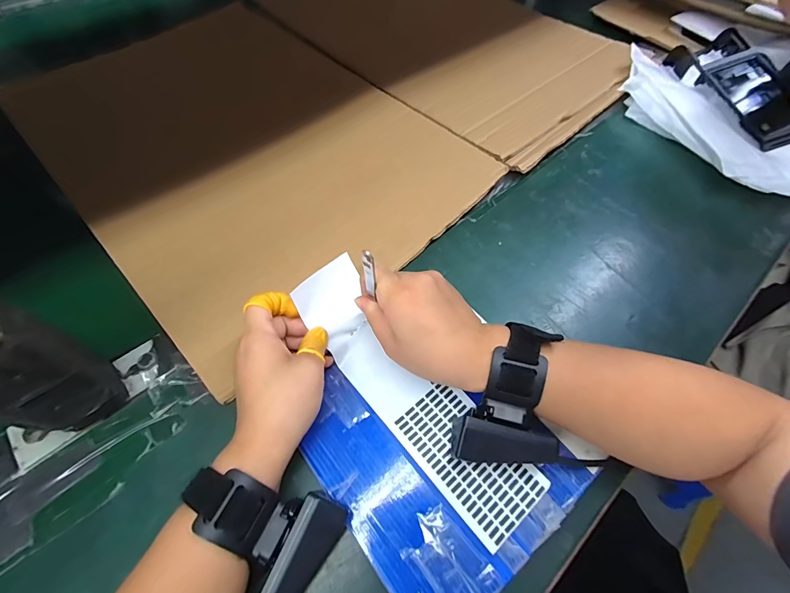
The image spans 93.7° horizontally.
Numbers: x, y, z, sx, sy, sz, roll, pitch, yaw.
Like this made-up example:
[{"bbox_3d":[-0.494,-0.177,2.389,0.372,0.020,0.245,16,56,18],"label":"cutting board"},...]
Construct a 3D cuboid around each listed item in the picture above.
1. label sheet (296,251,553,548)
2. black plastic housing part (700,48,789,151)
[{"bbox_3d":[0.011,0.072,0.296,0.061,0.029,0.238,-36,74,-20],"label":"label sheet"},{"bbox_3d":[0.495,-0.274,0.505,0.085,0.021,0.163,-19,68,7],"label":"black plastic housing part"}]

